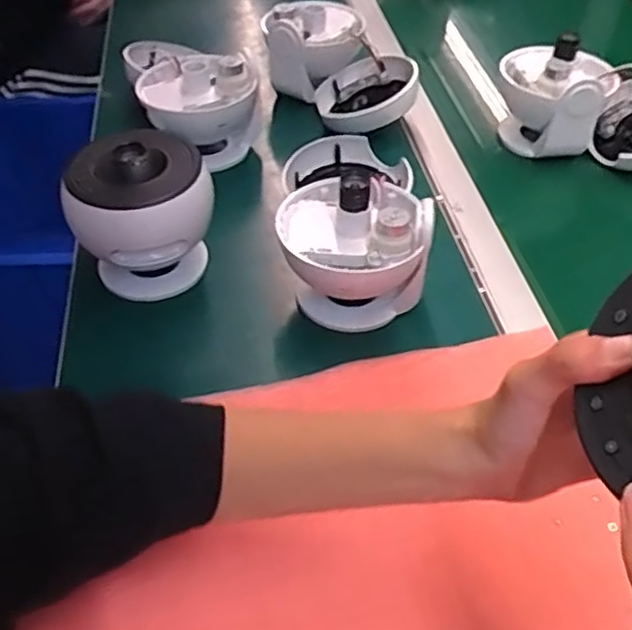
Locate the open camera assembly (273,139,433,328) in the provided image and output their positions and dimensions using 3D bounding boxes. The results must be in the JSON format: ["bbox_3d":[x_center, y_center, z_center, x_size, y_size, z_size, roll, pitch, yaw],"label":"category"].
[{"bbox_3d":[0.031,-0.061,0.540,0.117,0.098,0.115,3,46,4],"label":"open camera assembly"}]

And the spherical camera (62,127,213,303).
[{"bbox_3d":[-0.140,-0.076,0.550,0.105,0.119,0.086,-21,49,-18],"label":"spherical camera"}]

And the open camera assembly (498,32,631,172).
[{"bbox_3d":[0.298,-0.226,0.707,0.202,0.107,0.108,10,46,8],"label":"open camera assembly"}]

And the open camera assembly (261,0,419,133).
[{"bbox_3d":[0.031,-0.277,0.760,0.118,0.094,0.173,-26,52,-25],"label":"open camera assembly"}]

